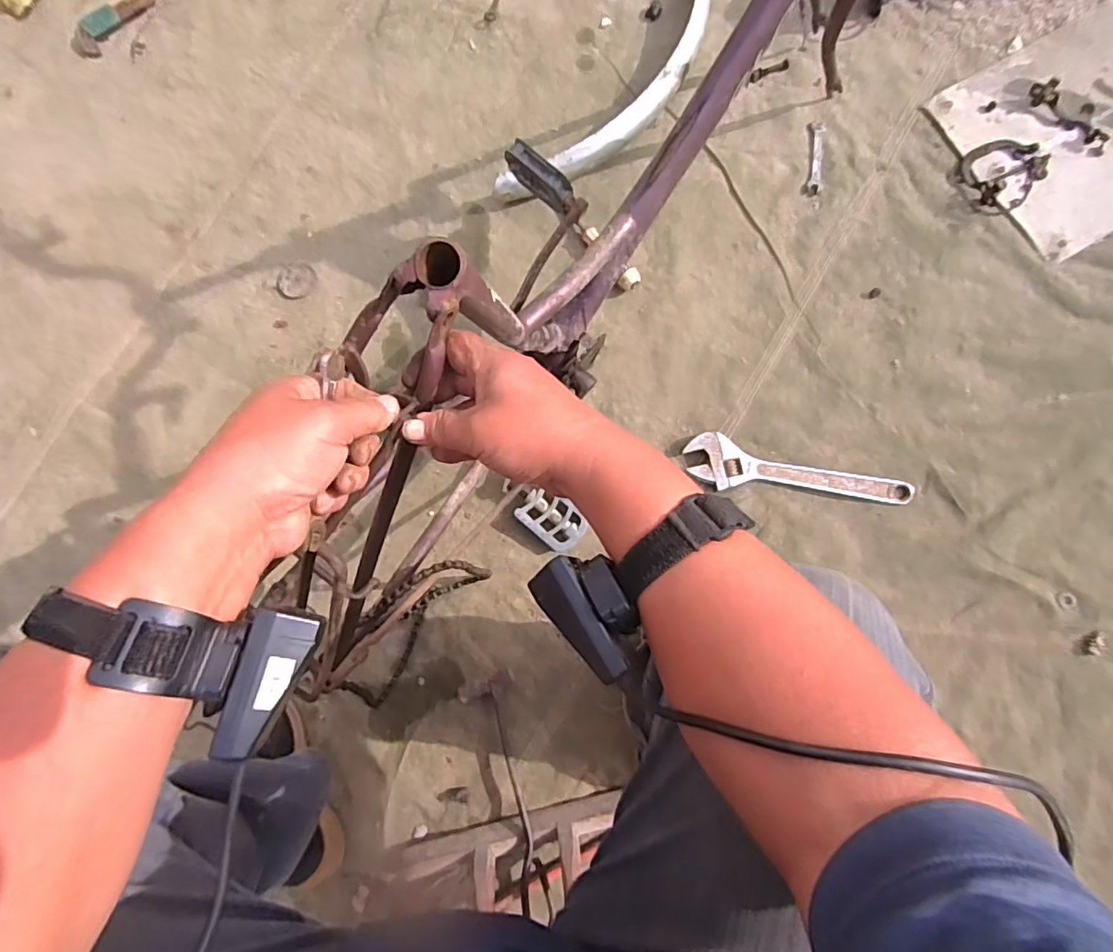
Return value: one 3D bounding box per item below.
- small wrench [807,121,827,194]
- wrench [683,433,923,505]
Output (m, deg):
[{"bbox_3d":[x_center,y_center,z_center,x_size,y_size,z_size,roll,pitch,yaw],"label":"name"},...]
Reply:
[{"bbox_3d":[0.381,-0.463,0.828,0.019,0.005,0.111,8,84,6],"label":"small wrench"},{"bbox_3d":[0.322,0.006,0.759,0.296,0.020,0.067,15,84,7],"label":"wrench"}]

